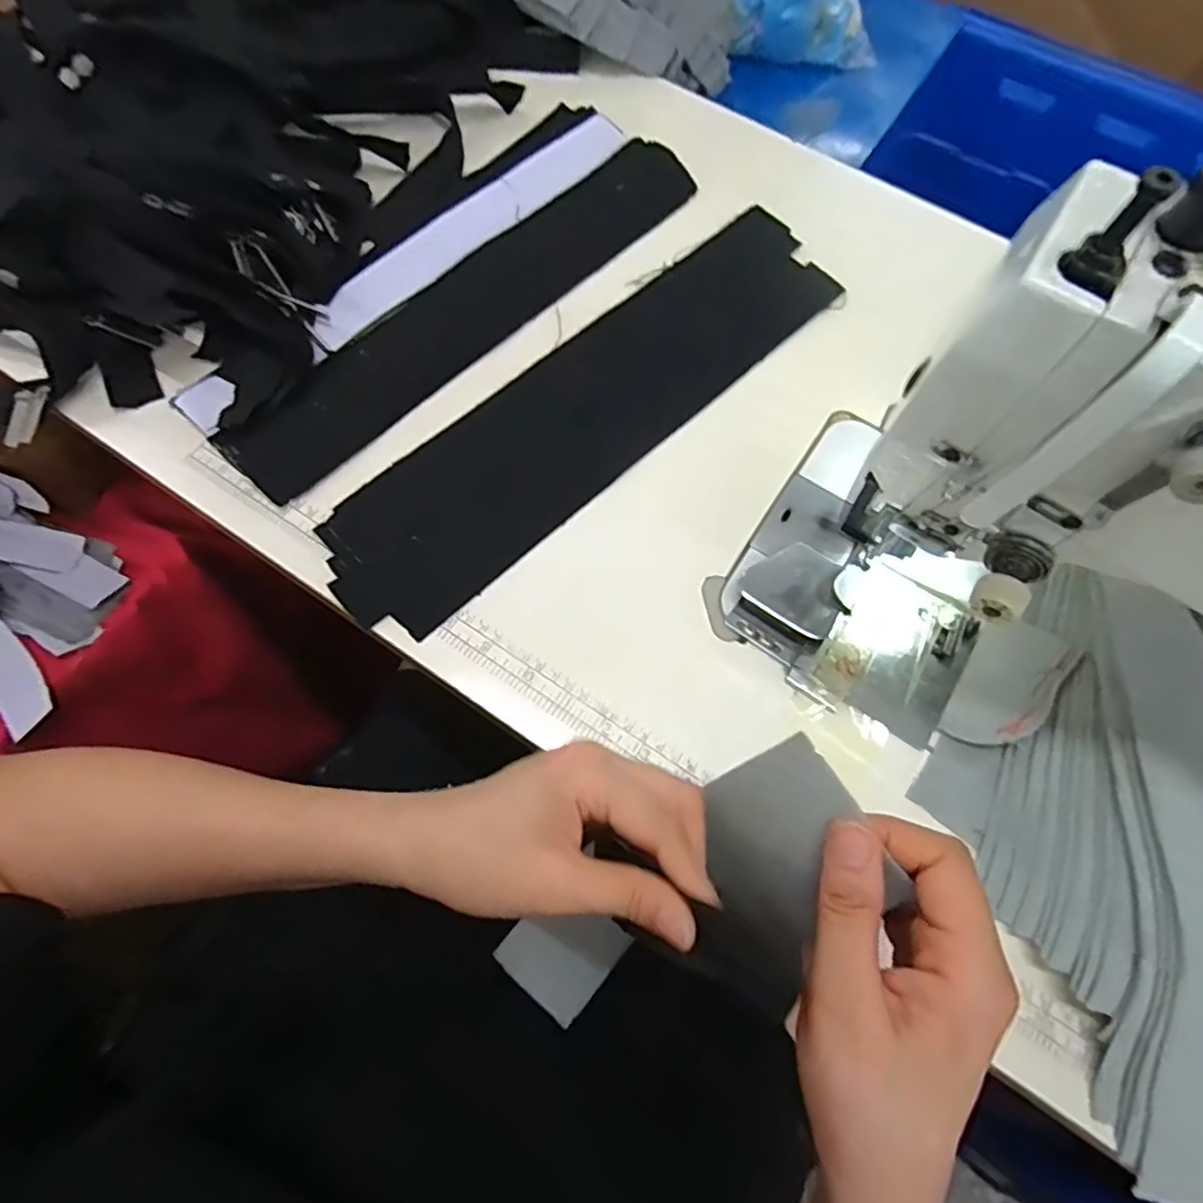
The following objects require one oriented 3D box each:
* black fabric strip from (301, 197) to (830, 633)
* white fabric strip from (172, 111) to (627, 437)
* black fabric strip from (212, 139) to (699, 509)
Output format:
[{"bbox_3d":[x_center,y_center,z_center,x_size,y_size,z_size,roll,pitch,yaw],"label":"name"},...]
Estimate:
[{"bbox_3d":[-0.001,-0.139,0.430,0.412,0.012,0.104,-42,76,-16],"label":"black fabric strip"},{"bbox_3d":[-0.126,-0.253,0.465,0.043,0.008,0.400,41,73,11],"label":"white fabric strip"},{"bbox_3d":[-0.082,-0.216,0.449,0.071,0.017,0.400,41,73,13],"label":"black fabric strip"}]

